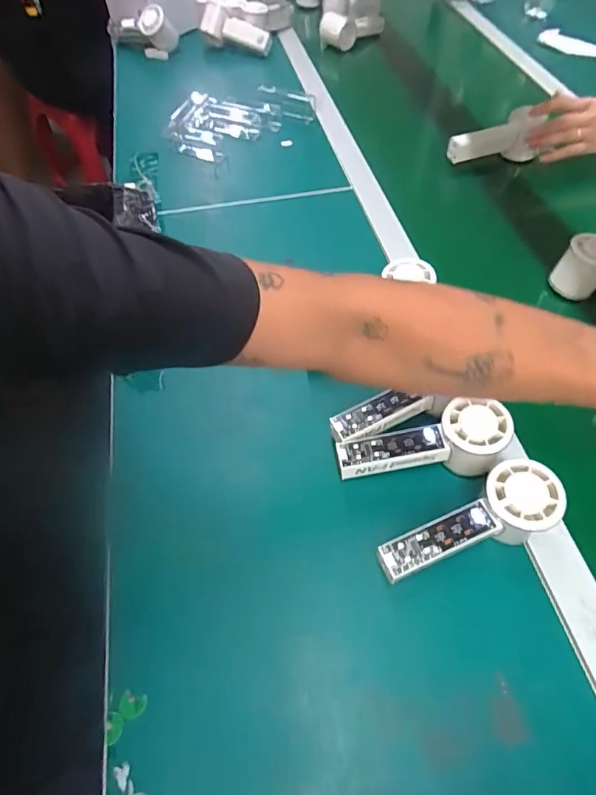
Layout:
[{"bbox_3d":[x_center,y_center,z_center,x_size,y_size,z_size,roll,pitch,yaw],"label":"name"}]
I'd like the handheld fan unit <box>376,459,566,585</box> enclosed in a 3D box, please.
[{"bbox_3d":[0.138,0.105,0.377,0.152,0.051,0.055,-25,57,-1],"label":"handheld fan unit"}]

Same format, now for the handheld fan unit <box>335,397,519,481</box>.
[{"bbox_3d":[0.112,0.047,0.417,0.150,0.056,0.053,-13,54,9],"label":"handheld fan unit"}]

